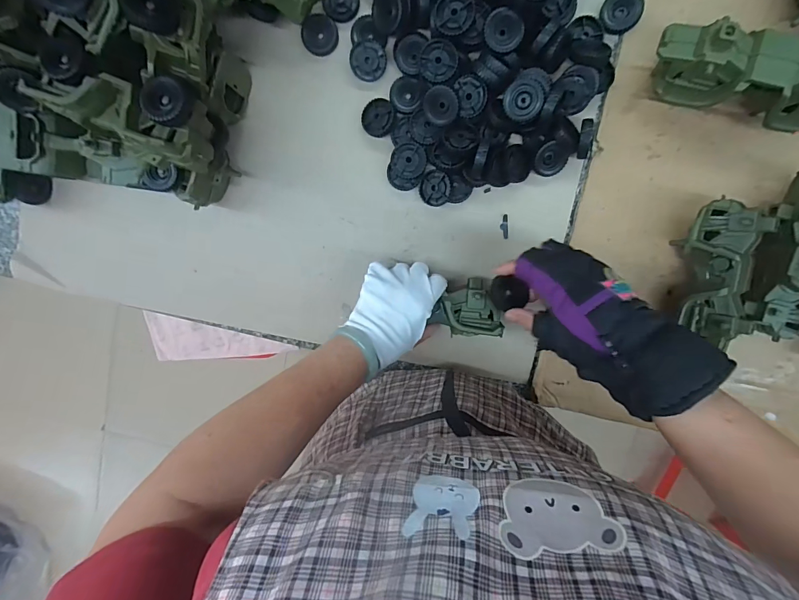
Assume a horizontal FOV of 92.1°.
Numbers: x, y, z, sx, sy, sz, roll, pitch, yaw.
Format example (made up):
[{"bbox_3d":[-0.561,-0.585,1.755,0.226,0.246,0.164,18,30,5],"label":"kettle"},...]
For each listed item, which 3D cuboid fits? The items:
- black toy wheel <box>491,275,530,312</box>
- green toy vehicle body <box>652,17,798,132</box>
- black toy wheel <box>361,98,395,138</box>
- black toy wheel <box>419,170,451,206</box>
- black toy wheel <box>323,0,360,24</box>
[{"bbox_3d":[0.124,-0.007,0.432,0.040,0.013,0.034,-2,96,20],"label":"black toy wheel"},{"bbox_3d":[0.371,-0.244,0.414,0.188,0.086,0.080,17,100,1],"label":"green toy vehicle body"},{"bbox_3d":[-0.026,-0.226,0.476,0.041,0.010,0.045,1,99,3],"label":"black toy wheel"},{"bbox_3d":[0.045,-0.142,0.487,0.039,0.011,0.043,1,96,23],"label":"black toy wheel"},{"bbox_3d":[-0.071,-0.360,0.465,0.040,0.014,0.043,1,99,3],"label":"black toy wheel"}]

